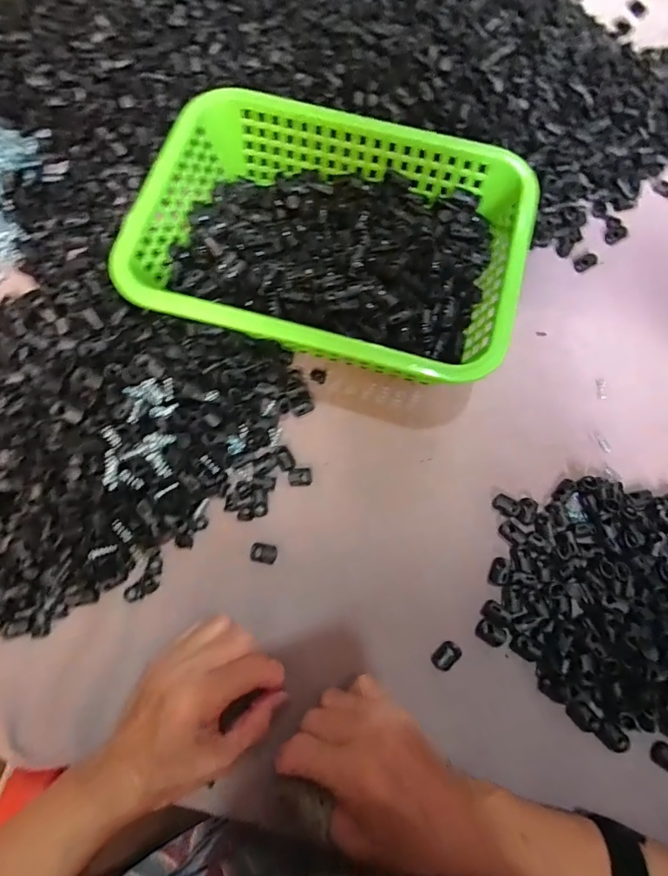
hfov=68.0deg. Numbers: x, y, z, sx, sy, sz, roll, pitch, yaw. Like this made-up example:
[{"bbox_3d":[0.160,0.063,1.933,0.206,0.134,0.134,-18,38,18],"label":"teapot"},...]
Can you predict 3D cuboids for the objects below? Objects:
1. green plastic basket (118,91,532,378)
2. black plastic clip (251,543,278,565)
[{"bbox_3d":[-0.003,-0.153,0.414,0.293,0.083,0.213,16,72,4],"label":"green plastic basket"},{"bbox_3d":[-0.054,0.088,0.379,0.020,0.005,0.014,10,72,2],"label":"black plastic clip"}]

